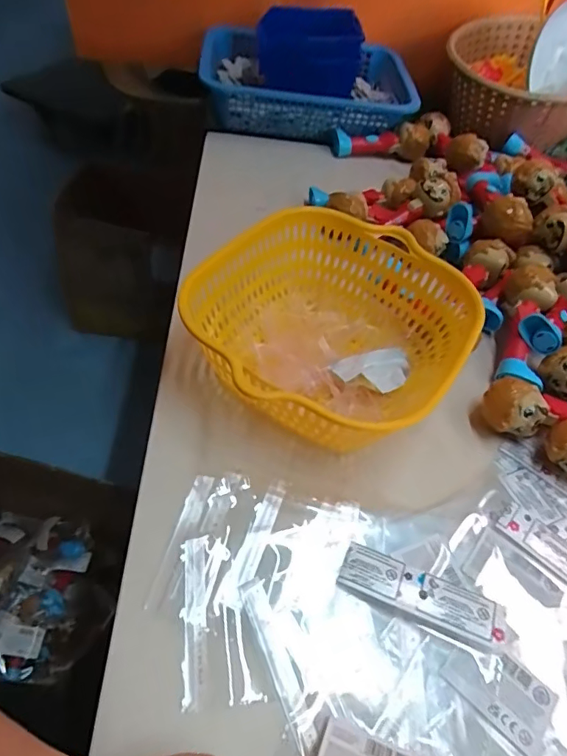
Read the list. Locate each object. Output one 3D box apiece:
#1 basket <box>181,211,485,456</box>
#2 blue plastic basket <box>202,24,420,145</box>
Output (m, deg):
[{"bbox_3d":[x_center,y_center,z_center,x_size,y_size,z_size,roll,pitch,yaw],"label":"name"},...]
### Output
[{"bbox_3d":[0.039,-0.040,0.398,0.215,0.092,0.215,1,51,-2],"label":"basket"},{"bbox_3d":[0.031,-0.417,0.719,0.296,0.064,0.211,8,51,-2],"label":"blue plastic basket"}]

